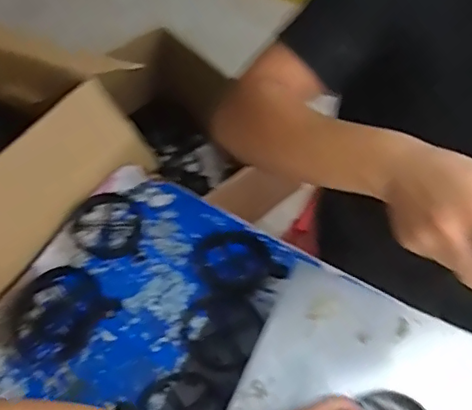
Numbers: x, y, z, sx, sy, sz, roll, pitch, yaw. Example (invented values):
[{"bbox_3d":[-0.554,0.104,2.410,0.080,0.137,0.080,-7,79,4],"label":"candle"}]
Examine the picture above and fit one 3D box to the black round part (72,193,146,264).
[{"bbox_3d":[-0.191,0.035,0.822,0.101,0.008,0.114,-6,58,-9],"label":"black round part"}]

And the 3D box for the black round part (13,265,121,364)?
[{"bbox_3d":[-0.231,0.140,0.733,0.125,0.015,0.109,-37,67,-25],"label":"black round part"}]

